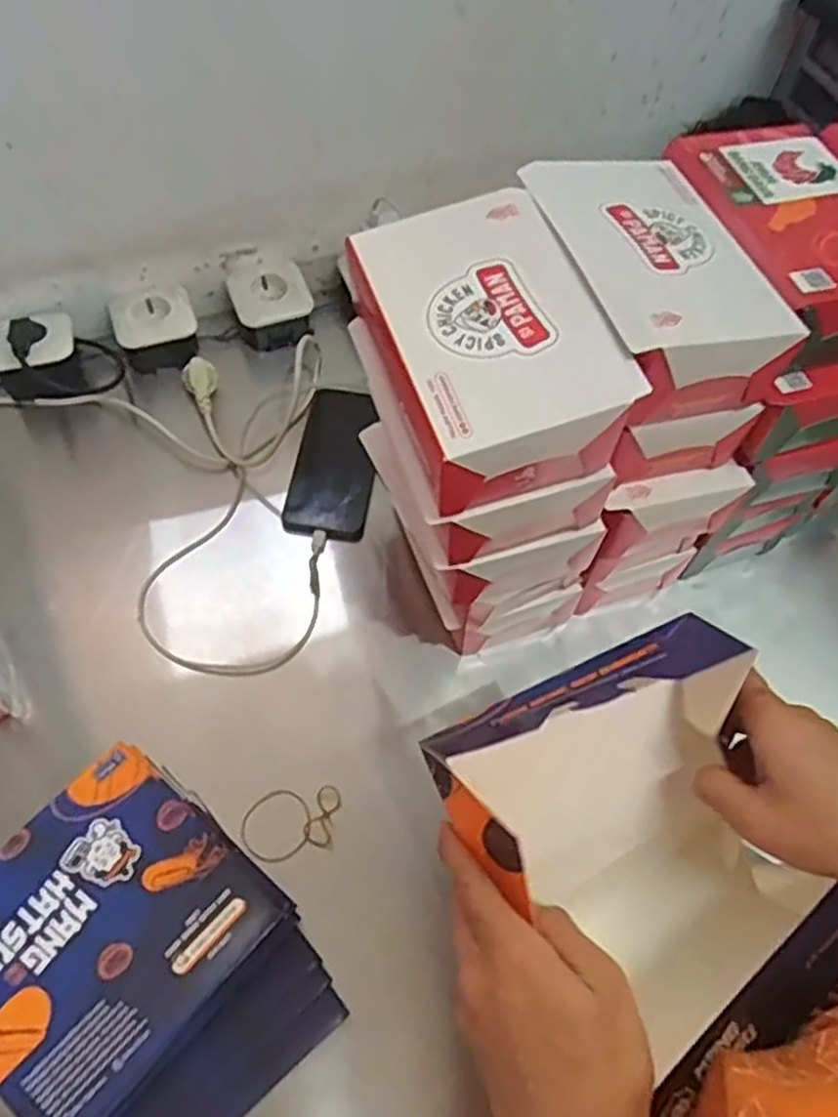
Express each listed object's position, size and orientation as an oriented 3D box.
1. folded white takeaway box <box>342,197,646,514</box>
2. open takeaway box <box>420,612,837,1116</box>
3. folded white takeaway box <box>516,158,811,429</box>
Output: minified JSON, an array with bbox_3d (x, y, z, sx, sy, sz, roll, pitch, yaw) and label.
[{"bbox_3d":[0.038,-0.122,0.465,0.122,0.081,0.181,-16,62,-13],"label":"folded white takeaway box"},{"bbox_3d":[0.119,0.158,0.412,0.165,0.129,0.196,-21,63,-15],"label":"open takeaway box"},{"bbox_3d":[0.148,-0.179,0.497,0.125,0.066,0.179,-15,62,-12],"label":"folded white takeaway box"}]

